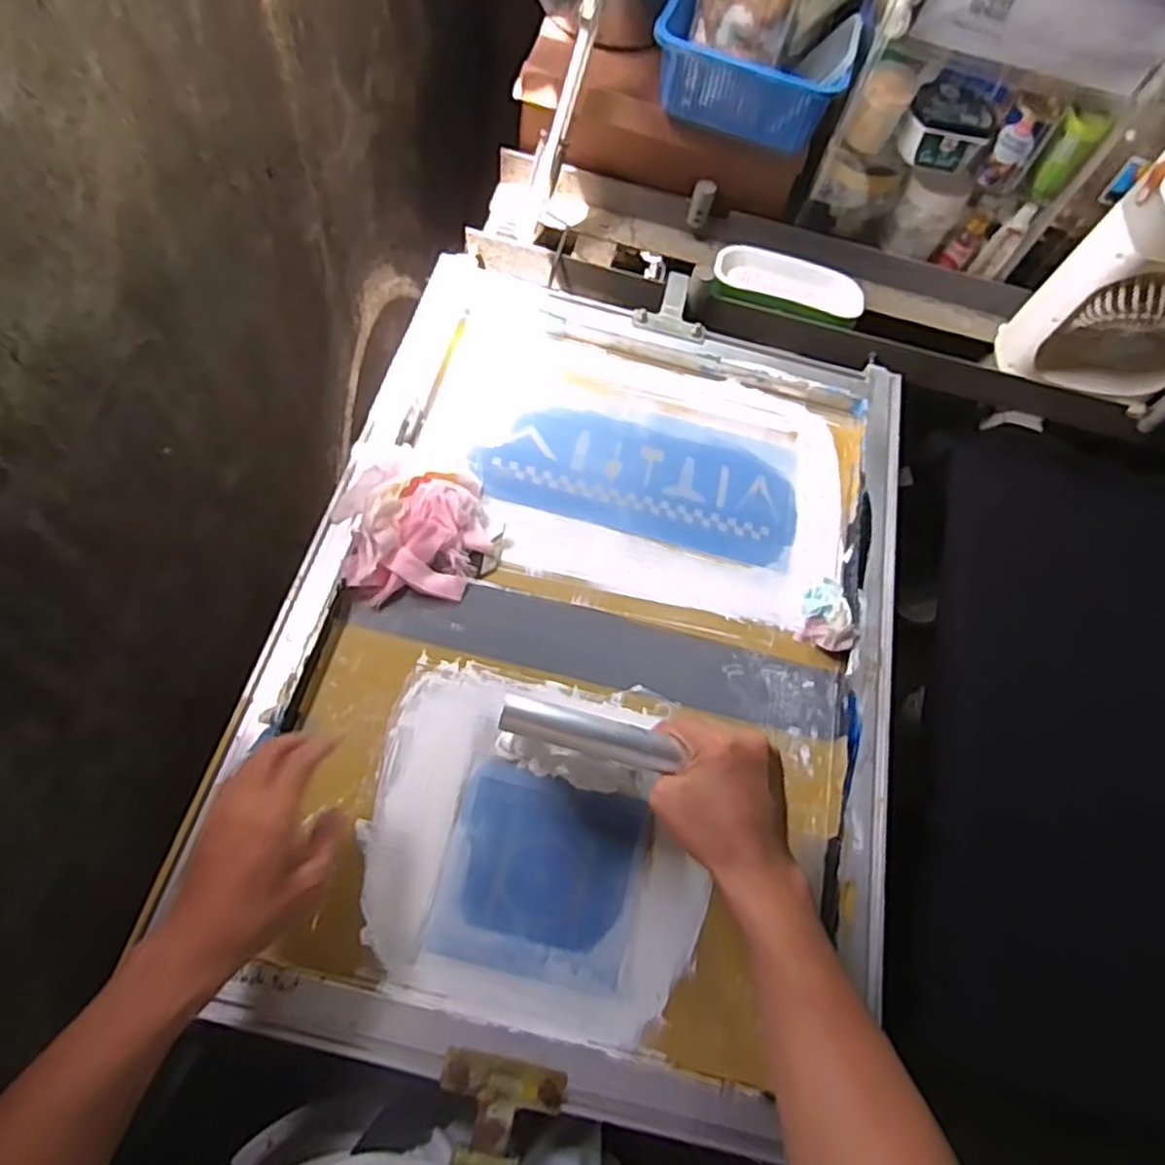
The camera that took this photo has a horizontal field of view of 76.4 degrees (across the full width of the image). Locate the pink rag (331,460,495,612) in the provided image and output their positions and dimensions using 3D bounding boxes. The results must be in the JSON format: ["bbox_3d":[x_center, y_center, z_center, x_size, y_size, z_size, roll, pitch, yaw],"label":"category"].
[{"bbox_3d":[-0.155,-0.058,0.673,0.130,0.054,0.148,-12,68,-3],"label":"pink rag"}]

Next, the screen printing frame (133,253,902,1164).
[{"bbox_3d":[0.020,0.027,0.676,0.522,0.045,0.725,15,63,-2],"label":"screen printing frame"}]

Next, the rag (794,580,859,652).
[{"bbox_3d":[0.232,0.031,0.689,0.050,0.031,0.061,17,70,8],"label":"rag"}]

